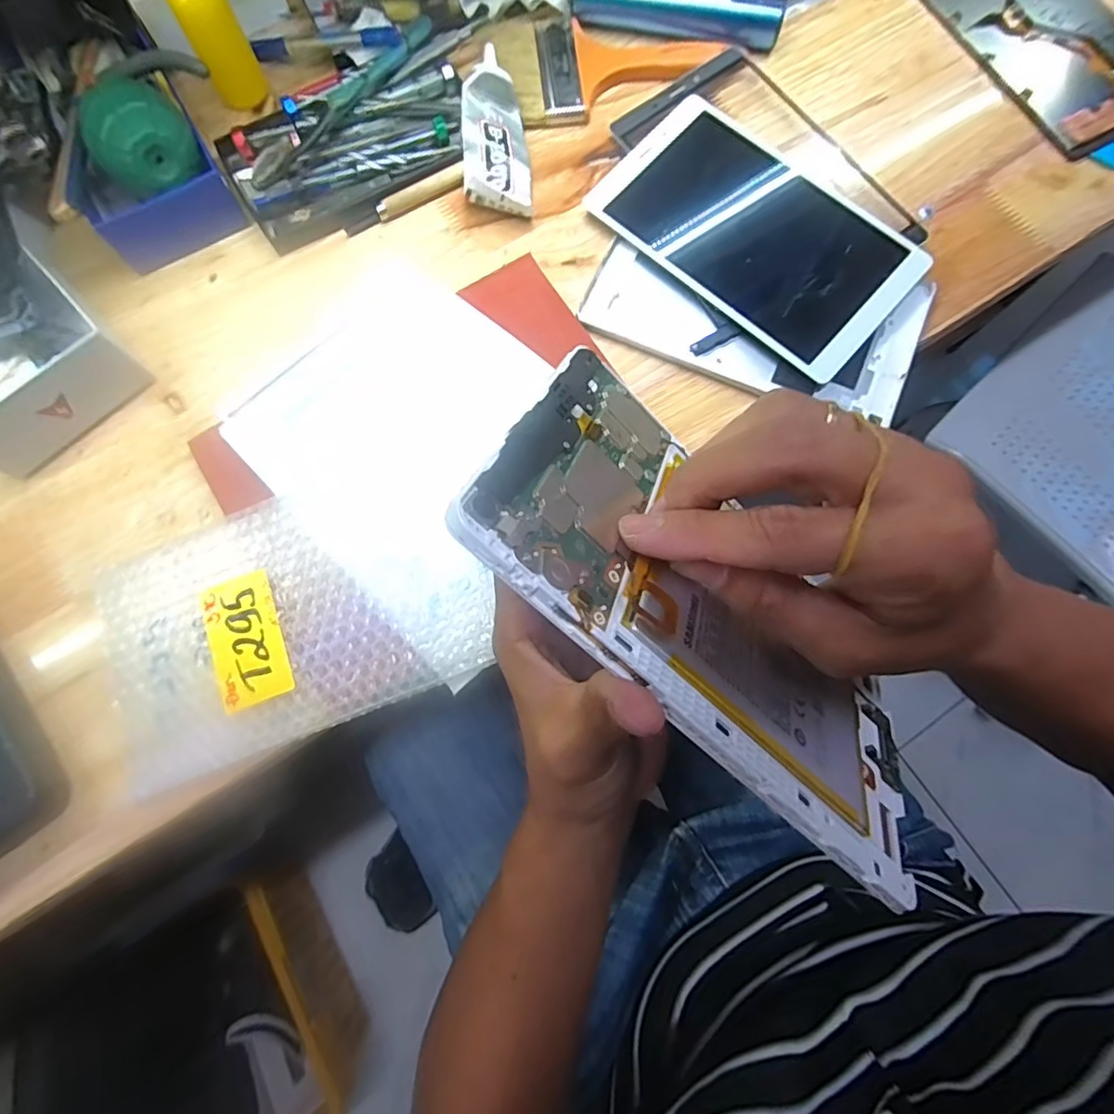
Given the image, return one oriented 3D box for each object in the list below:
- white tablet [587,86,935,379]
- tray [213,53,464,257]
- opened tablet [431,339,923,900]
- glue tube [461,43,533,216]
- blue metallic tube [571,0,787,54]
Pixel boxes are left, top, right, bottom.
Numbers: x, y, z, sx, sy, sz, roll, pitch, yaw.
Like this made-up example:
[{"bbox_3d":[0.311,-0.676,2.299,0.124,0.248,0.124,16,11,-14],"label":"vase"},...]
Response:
[{"bbox_3d":[0.135,-0.220,0.384,0.204,0.013,0.122,42,82,9],"label":"white tablet"},{"bbox_3d":[-0.142,-0.288,0.390,0.172,0.037,0.101,-25,78,-4],"label":"tray"},{"bbox_3d":[0.062,0.019,0.204,0.201,0.007,0.114,43,43,-14],"label":"opened tablet"},{"bbox_3d":[-0.042,-0.298,0.396,0.048,0.016,0.117,0,86,-21],"label":"glue tube"},{"bbox_3d":[0.089,-0.408,0.420,0.153,0.031,0.022,9,78,3],"label":"blue metallic tube"}]

